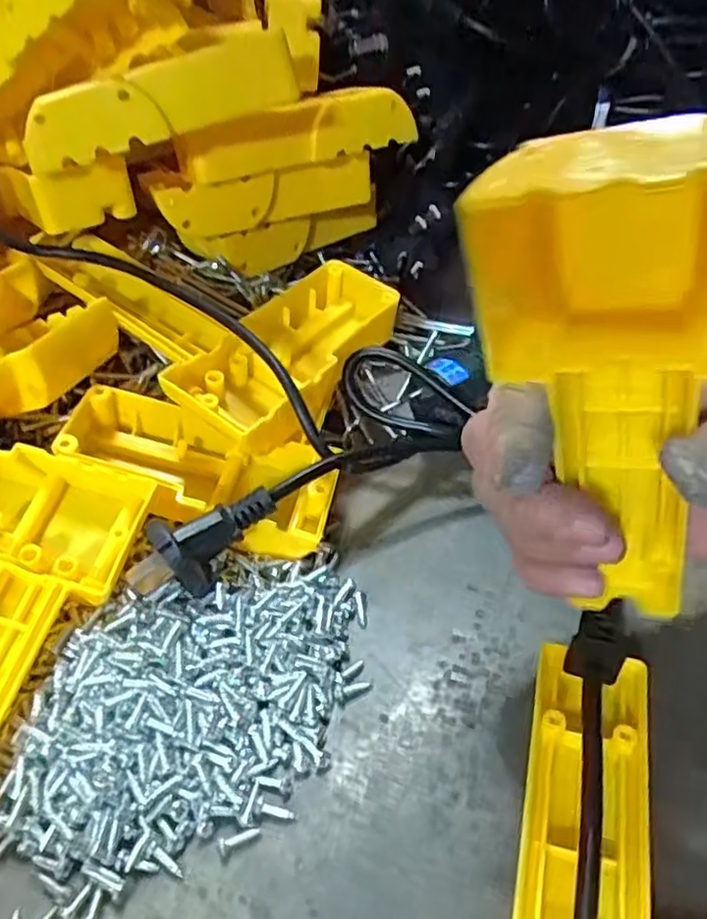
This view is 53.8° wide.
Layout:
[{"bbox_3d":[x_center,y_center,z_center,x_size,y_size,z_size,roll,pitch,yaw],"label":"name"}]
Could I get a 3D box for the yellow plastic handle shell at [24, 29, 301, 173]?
[{"bbox_3d":[-0.076,-0.148,0.285,0.107,0.031,0.015,-16,45,-12],"label":"yellow plastic handle shell"}]

